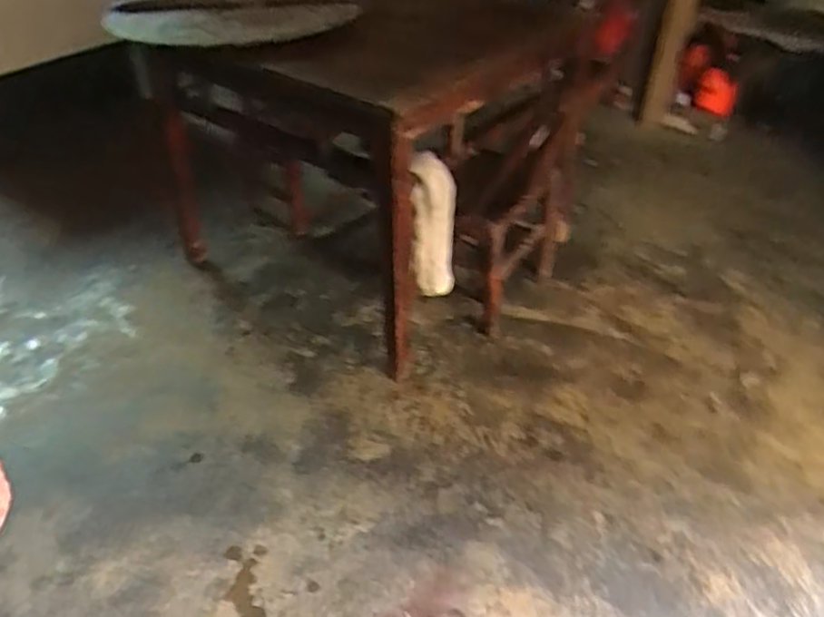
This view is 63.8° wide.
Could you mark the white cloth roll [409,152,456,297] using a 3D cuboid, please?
[{"bbox_3d":[0.044,-0.170,1.371,0.092,0.311,0.076,0,39,1],"label":"white cloth roll"}]

